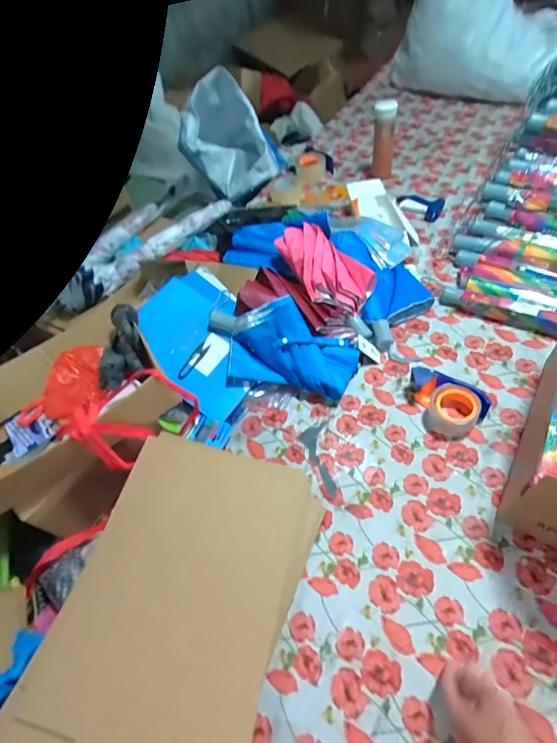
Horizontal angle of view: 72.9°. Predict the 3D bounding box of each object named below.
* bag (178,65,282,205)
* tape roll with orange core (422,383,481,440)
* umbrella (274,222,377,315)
[{"bbox_3d":[-0.194,-0.857,1.351,0.304,0.271,0.462,-16,52,0],"label":"bag"},{"bbox_3d":[0.322,0.075,0.698,0.084,0.052,0.083,-6,53,8],"label":"tape roll with orange core"},{"bbox_3d":[0.108,-0.244,0.889,0.147,0.084,0.247,-25,53,-7],"label":"umbrella"}]

